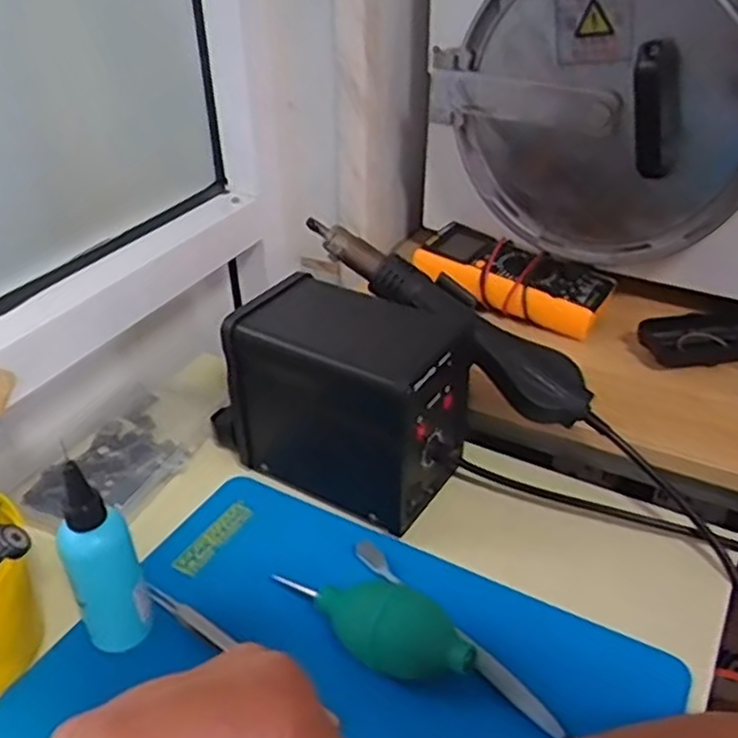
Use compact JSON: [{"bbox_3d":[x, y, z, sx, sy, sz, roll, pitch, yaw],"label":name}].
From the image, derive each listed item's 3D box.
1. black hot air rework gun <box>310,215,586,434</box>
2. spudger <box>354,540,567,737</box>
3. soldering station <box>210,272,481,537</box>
[{"bbox_3d":[0.058,-0.043,0.566,0.251,0.034,0.044,37,45,13],"label":"black hot air rework gun"},{"bbox_3d":[0.050,0.161,0.463,0.014,0.010,0.177,-25,41,-31],"label":"spudger"},{"bbox_3d":[-0.009,0.016,0.563,0.155,0.133,0.120,19,39,26],"label":"soldering station"}]

